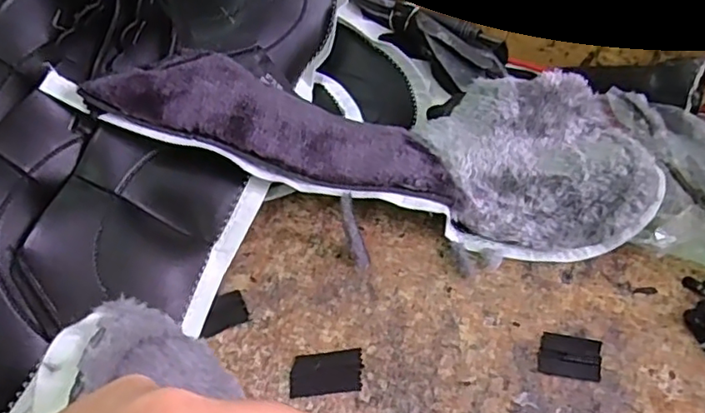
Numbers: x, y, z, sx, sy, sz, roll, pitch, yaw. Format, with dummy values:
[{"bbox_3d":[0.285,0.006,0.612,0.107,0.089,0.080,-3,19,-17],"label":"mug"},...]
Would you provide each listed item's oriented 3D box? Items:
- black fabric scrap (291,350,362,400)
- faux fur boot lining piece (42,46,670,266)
[{"bbox_3d":[-0.016,0.105,0.379,0.046,0.004,0.028,-5,50,-3],"label":"black fabric scrap"},{"bbox_3d":[0.029,-0.053,0.453,0.441,0.061,0.160,8,49,-10],"label":"faux fur boot lining piece"}]

